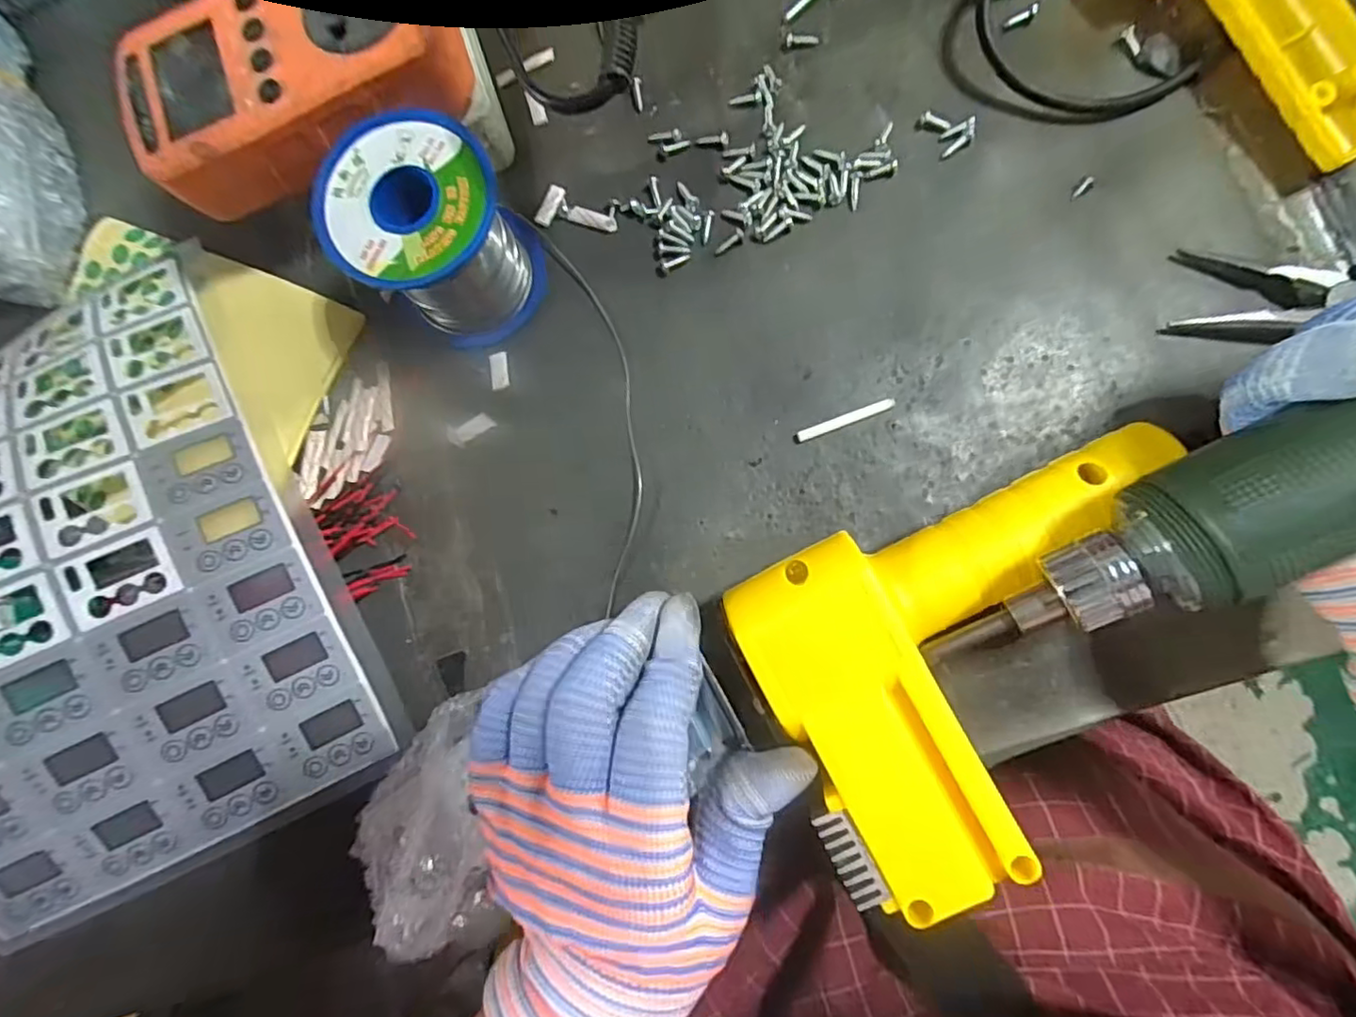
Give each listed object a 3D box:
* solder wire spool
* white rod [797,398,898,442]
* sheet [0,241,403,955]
[{"bbox_3d":[-0.094,-0.108,0.249,0.063,0.065,0.061,-1,83,6],"label":"solder wire spool"},{"bbox_3d":[0.068,-0.036,0.251,0.040,0.004,0.005,-20,81,3],"label":"white rod"},{"bbox_3d":[-0.259,0.019,0.261,0.178,0.049,0.280,-28,81,2],"label":"sheet"}]

